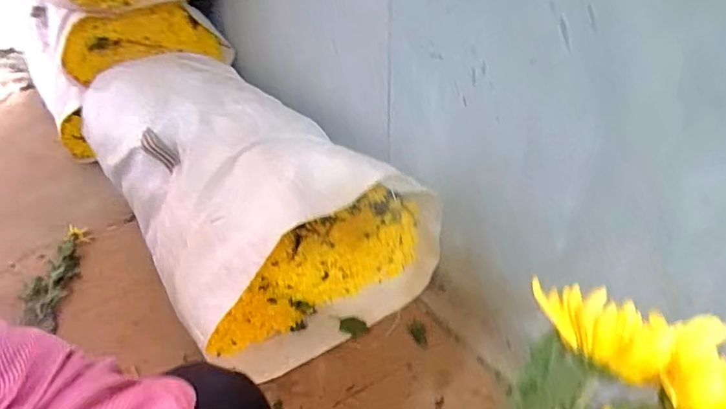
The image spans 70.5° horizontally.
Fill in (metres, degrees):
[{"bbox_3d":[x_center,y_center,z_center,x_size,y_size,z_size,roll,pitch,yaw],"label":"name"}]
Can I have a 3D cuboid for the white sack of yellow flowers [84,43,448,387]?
[{"bbox_3d":[-0.298,-0.098,1.176,0.472,0.314,0.956,-21,38,-27],"label":"white sack of yellow flowers"}]

